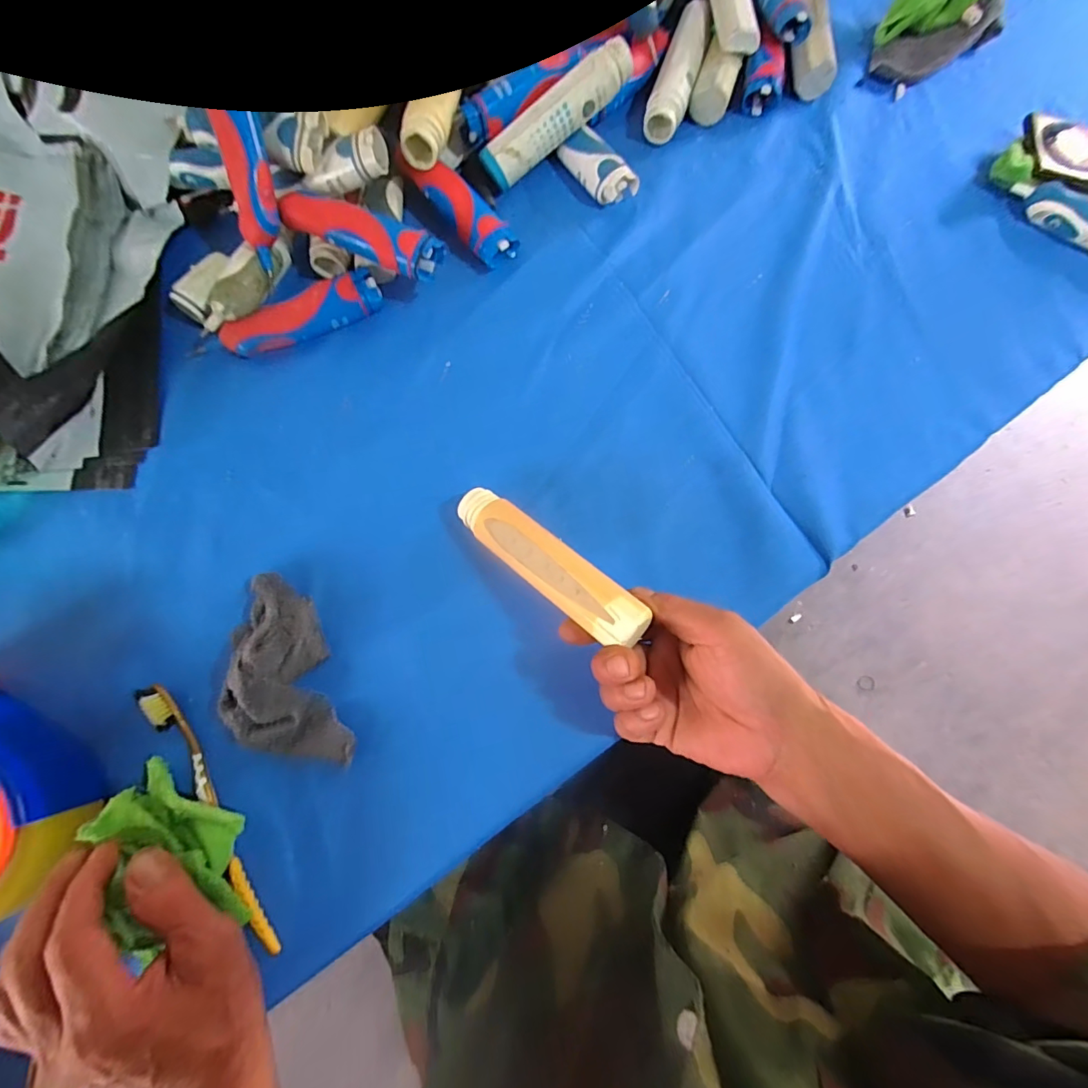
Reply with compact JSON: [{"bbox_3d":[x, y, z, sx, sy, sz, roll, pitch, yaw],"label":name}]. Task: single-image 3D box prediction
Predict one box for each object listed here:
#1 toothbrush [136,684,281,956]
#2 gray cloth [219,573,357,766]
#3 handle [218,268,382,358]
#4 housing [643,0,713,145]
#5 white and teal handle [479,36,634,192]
[{"bbox_3d":[-0.215,0.174,0.320,0.015,0.017,0.185,-34,80,-8],"label":"toothbrush"},{"bbox_3d":[-0.181,0.087,0.329,0.069,0.043,0.139,-22,79,-6],"label":"gray cloth"},{"bbox_3d":[-0.194,-0.183,0.400,0.126,0.028,0.028,-26,79,-7],"label":"handle"},{"bbox_3d":[0.128,-0.442,0.462,0.032,0.033,0.135,18,77,3],"label":"housing"},{"bbox_3d":[0.011,-0.365,0.420,0.143,0.025,0.031,-36,80,9],"label":"white and teal handle"}]

